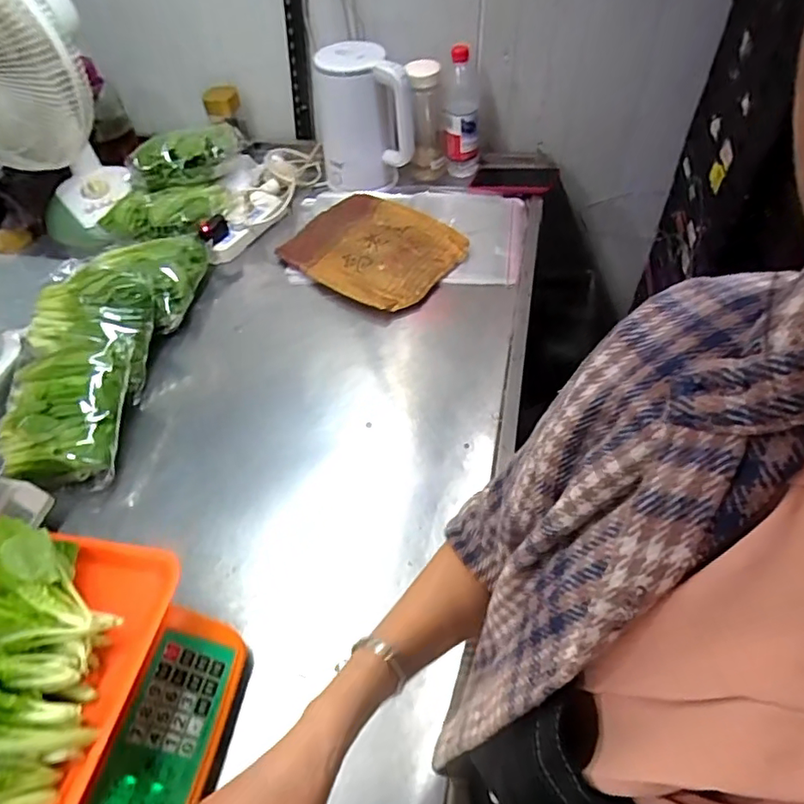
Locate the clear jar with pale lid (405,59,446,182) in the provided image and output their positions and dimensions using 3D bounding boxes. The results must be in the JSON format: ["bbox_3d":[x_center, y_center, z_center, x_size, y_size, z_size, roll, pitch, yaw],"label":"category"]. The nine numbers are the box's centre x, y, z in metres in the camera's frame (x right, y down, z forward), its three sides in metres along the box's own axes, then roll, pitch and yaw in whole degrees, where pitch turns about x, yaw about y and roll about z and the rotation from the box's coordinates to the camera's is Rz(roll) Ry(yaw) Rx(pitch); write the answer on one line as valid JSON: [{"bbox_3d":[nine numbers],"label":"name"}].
[{"bbox_3d":[0.049,-0.521,1.041,0.065,0.210,0.069,2,50,5],"label":"clear jar with pale lid"}]

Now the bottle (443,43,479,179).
[{"bbox_3d":[0.115,-0.543,1.046,0.072,0.217,0.062,2,50,5],"label":"bottle"}]

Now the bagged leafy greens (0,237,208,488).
[{"bbox_3d":[-0.447,-0.092,0.814,0.189,0.123,0.437,2,50,5],"label":"bagged leafy greens"}]

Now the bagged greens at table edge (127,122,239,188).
[{"bbox_3d":[-0.401,-0.461,1.030,0.217,0.069,0.117,-21,51,-14],"label":"bagged greens at table edge"}]

